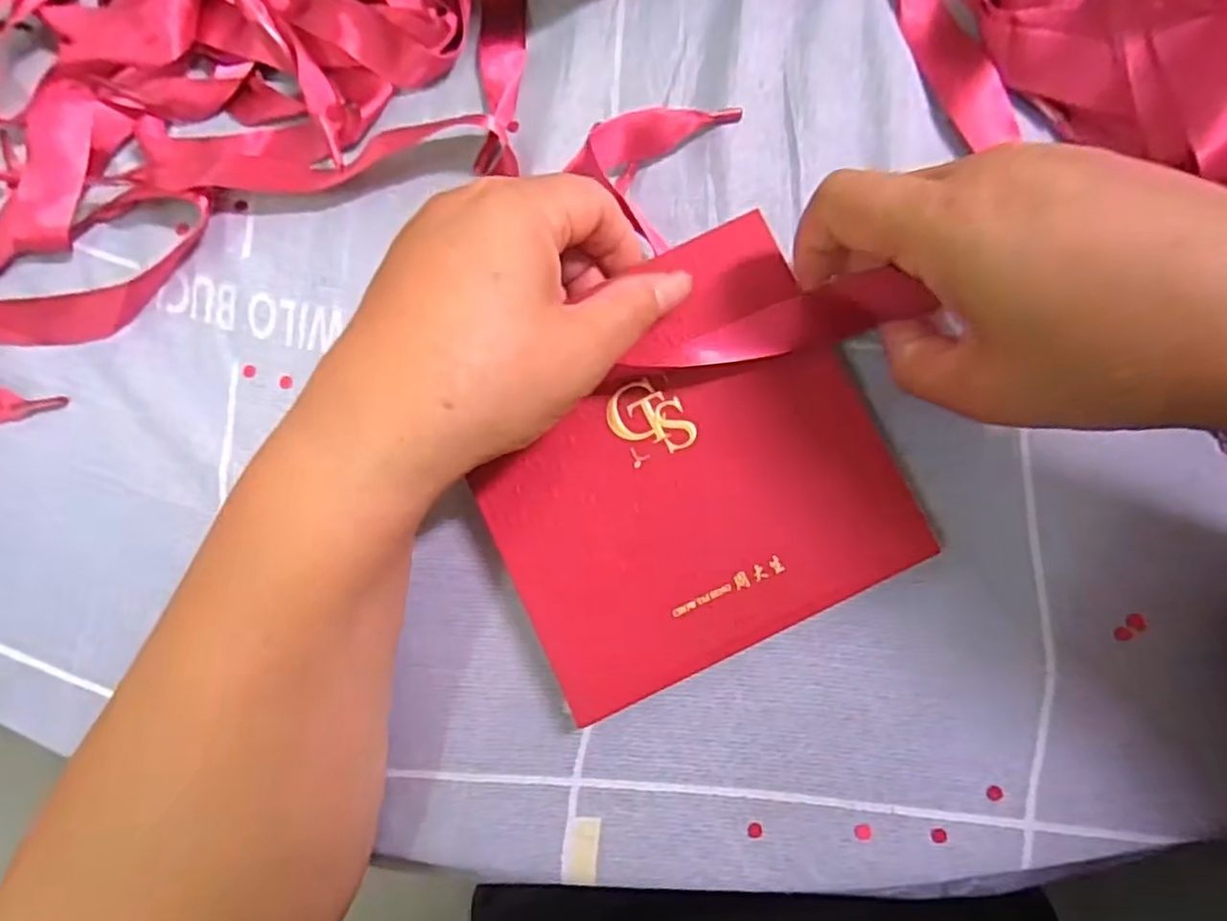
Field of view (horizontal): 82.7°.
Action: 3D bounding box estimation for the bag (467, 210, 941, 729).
[{"bbox_3d":[0.022,0.002,0.249,0.137,0.008,0.134,-26,81,2],"label":"bag"}]

